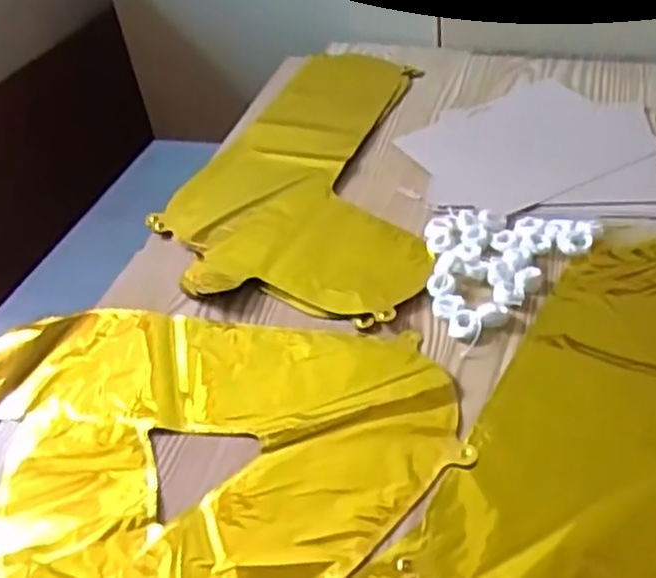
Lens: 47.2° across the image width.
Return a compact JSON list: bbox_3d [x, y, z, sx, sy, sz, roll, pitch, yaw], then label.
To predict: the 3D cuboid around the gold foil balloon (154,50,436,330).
[{"bbox_3d":[-0.002,-0.124,0.707,0.234,0.017,0.414,5,41,16],"label":"gold foil balloon"}]

